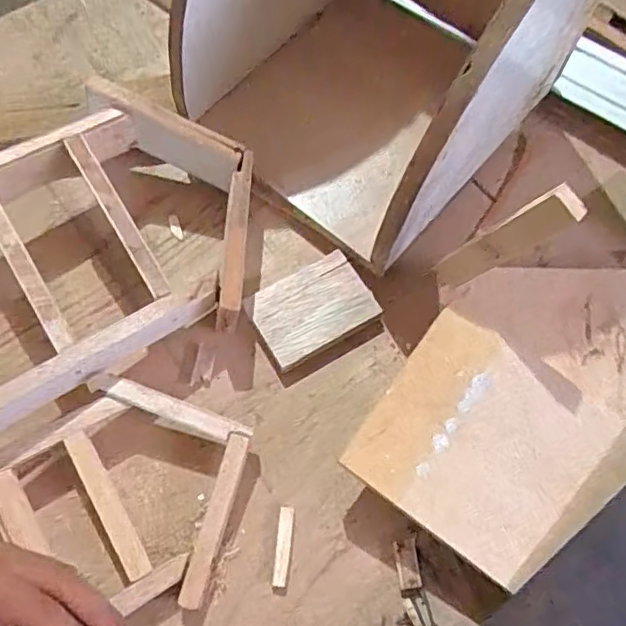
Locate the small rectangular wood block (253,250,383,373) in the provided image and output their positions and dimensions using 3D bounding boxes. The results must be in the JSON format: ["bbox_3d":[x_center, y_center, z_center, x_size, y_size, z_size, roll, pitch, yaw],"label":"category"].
[{"bbox_3d":[-0.001,-0.003,0.598,0.110,0.019,0.081,-27,70,-11],"label":"small rectangular wood block"}]

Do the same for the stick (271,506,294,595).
[{"bbox_3d":[-0.025,0.201,0.519,0.014,0.006,0.069,5,67,2],"label":"stick"}]

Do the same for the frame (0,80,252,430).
[{"bbox_3d":[-0.212,-0.059,0.572,0.344,0.103,0.258,-33,71,-13],"label":"frame"}]

